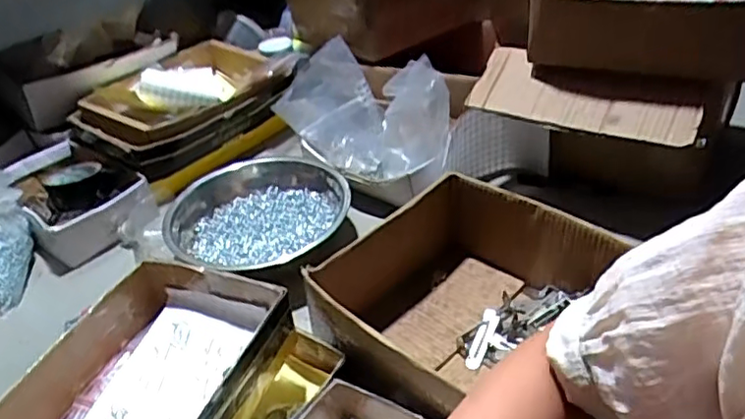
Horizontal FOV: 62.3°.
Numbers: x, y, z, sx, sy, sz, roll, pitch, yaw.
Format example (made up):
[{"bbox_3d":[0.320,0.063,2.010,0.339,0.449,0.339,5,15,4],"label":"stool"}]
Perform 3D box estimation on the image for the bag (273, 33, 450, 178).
[{"bbox_3d":[-0.036,-0.167,0.982,0.291,0.191,0.148,21,45,33],"label":"bag"}]

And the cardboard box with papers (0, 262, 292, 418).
[{"bbox_3d":[-0.205,0.162,0.554,0.183,0.062,0.252,9,40,21],"label":"cardboard box with papers"}]

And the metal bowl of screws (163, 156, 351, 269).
[{"bbox_3d":[-0.159,0.008,0.868,0.250,0.077,0.188,-30,42,-28],"label":"metal bowl of screws"}]

